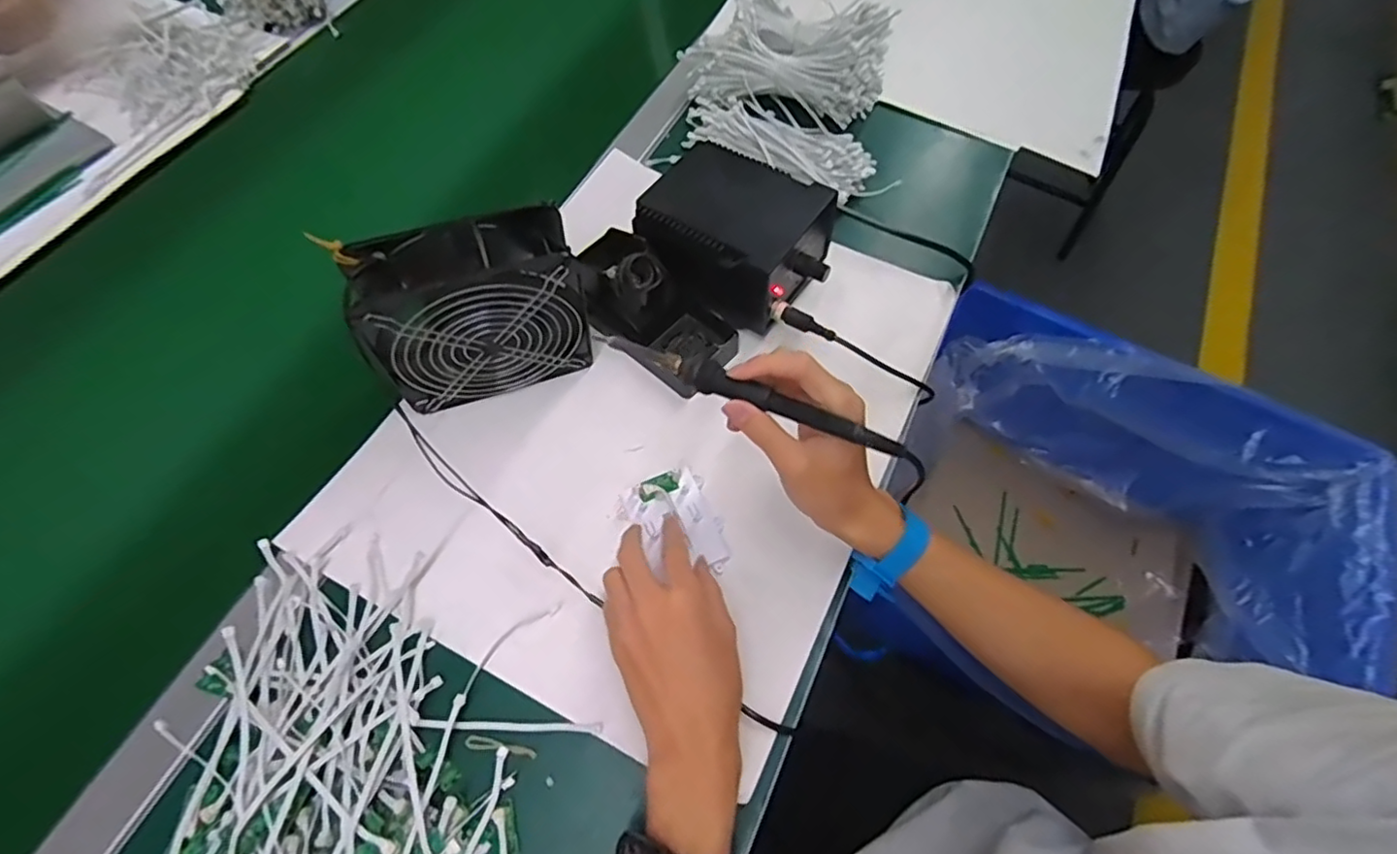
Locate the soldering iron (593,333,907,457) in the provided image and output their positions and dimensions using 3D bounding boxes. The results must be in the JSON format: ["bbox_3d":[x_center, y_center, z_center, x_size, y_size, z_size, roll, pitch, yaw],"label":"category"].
[{"bbox_3d":[0.027,-0.024,0.397,0.203,0.016,0.018,22,65,14],"label":"soldering iron"}]

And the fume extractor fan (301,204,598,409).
[{"bbox_3d":[-0.168,-0.084,0.480,0.155,0.143,0.064,-21,67,-13],"label":"fume extractor fan"}]

